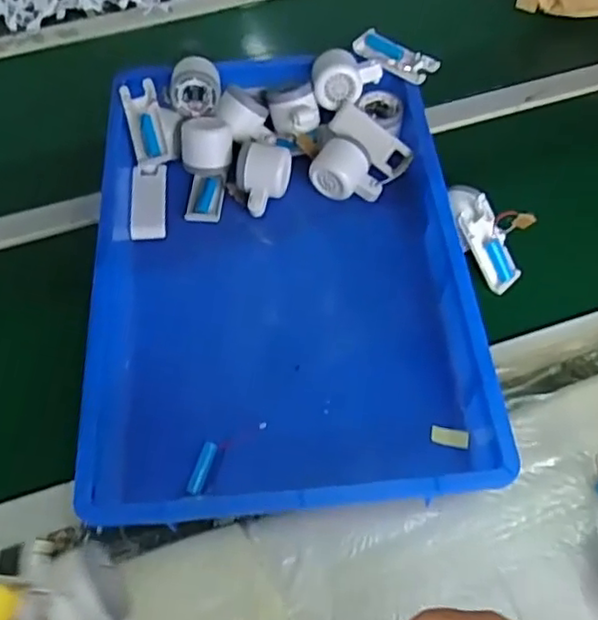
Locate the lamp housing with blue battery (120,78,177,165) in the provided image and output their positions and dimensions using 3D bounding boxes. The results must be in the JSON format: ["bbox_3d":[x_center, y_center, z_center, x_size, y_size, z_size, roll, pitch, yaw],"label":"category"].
[{"bbox_3d":[-0.180,-0.220,0.756,0.042,0.017,0.105,-16,81,-8],"label":"lamp housing with blue battery"}]

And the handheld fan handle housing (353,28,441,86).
[{"bbox_3d":[0.115,-0.312,0.783,0.108,0.016,0.046,35,66,20],"label":"handheld fan handle housing"}]

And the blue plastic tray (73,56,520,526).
[{"bbox_3d":[-0.020,-0.051,0.675,0.367,0.074,0.519,-5,61,-1],"label":"blue plastic tray"}]

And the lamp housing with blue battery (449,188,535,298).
[{"bbox_3d":[0.208,-0.082,0.689,0.070,0.056,0.120,-40,105,-5],"label":"lamp housing with blue battery"}]

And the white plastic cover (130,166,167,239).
[{"bbox_3d":[-0.176,-0.126,0.749,0.038,0.015,0.104,-5,59,-2],"label":"white plastic cover"}]

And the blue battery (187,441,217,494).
[{"bbox_3d":[-0.089,0.147,0.591,0.013,0.011,0.051,13,60,9],"label":"blue battery"}]

